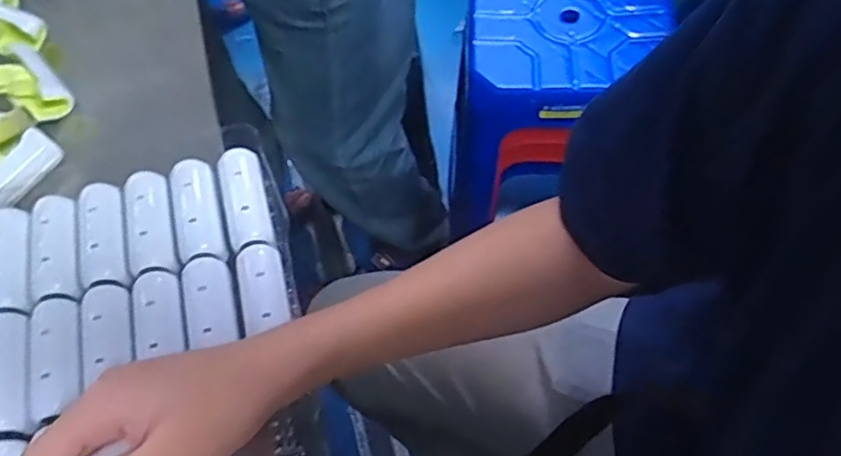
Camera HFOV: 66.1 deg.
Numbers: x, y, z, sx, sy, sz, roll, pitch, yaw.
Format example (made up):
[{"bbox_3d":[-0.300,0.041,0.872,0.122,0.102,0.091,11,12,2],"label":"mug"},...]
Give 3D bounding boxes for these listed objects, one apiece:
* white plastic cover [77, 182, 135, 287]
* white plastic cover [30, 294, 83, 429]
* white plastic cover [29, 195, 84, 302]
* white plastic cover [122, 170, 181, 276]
[{"bbox_3d":[-0.216,0.004,0.438,0.032,0.015,0.072,-15,62,-4],"label":"white plastic cover"},{"bbox_3d":[-0.224,0.075,0.399,0.033,0.011,0.078,-14,62,-4],"label":"white plastic cover"},{"bbox_3d":[-0.248,0.013,0.436,0.032,0.014,0.073,-15,62,-4],"label":"white plastic cover"},{"bbox_3d":[-0.187,-0.004,0.443,0.031,0.014,0.073,-15,62,-4],"label":"white plastic cover"}]

